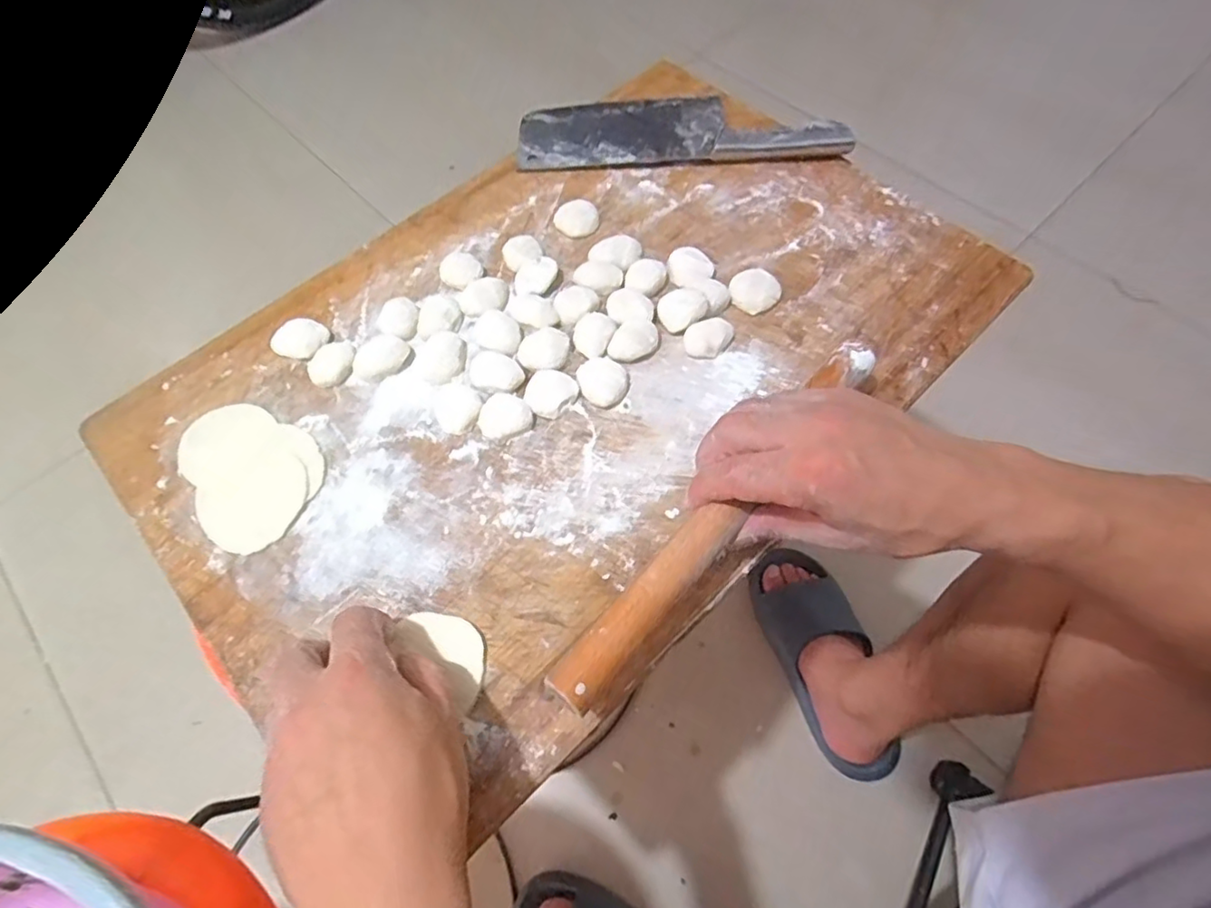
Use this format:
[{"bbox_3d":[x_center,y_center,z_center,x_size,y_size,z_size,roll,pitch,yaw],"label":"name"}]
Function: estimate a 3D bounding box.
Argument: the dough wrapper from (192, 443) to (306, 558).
[{"bbox_3d":[-0.230,0.026,0.393,0.071,0.005,0.068,-1,63,2],"label":"dough wrapper"}]

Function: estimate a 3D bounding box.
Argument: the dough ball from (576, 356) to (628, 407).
[{"bbox_3d":[-0.003,-0.050,0.415,0.030,0.012,0.035,-20,64,-8],"label":"dough ball"}]

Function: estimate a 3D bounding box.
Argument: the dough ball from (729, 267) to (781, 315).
[{"bbox_3d":[0.112,-0.123,0.456,0.037,0.009,0.036,-1,63,2],"label":"dough ball"}]

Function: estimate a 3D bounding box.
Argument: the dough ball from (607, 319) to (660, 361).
[{"bbox_3d":[0.021,-0.081,0.432,0.029,0.011,0.037,24,66,13],"label":"dough ball"}]

